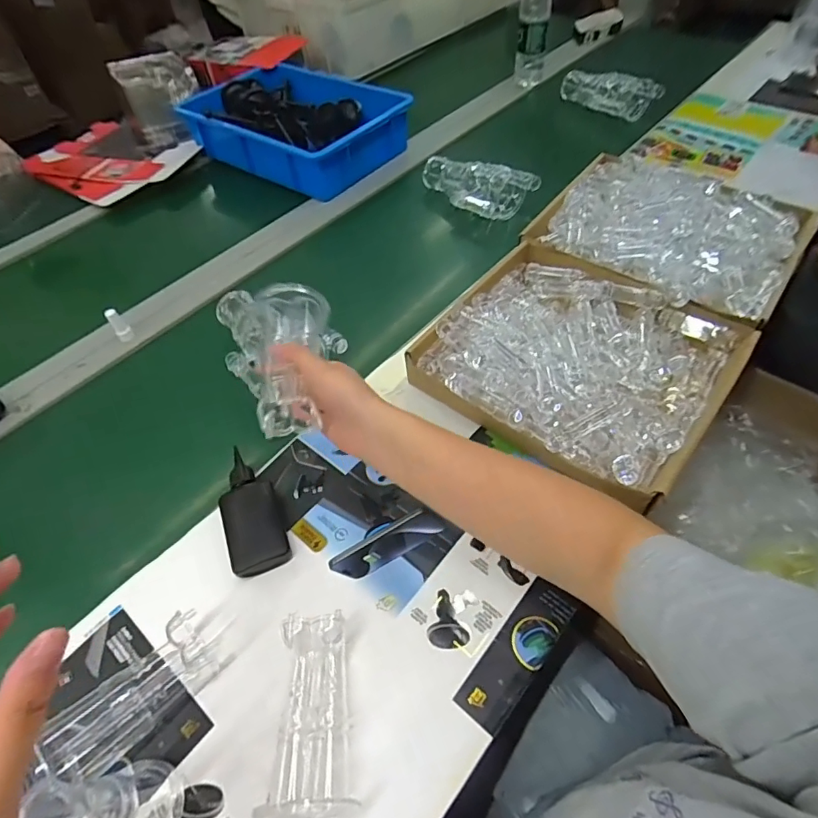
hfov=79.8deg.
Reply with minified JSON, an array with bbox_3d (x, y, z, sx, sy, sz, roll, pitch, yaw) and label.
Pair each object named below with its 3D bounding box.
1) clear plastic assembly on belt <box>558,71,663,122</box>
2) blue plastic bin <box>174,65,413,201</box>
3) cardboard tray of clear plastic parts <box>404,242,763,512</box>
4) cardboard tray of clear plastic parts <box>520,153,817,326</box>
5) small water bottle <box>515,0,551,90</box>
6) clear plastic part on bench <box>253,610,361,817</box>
[{"bbox_3d":[0.425,-0.688,1.057,0.223,0.056,0.103,27,59,23],"label":"clear plastic assembly on belt"},{"bbox_3d":[-0.219,-0.570,0.977,0.396,0.094,0.276,30,60,25],"label":"blue plastic bin"},{"bbox_3d":[0.194,-0.067,0.568,0.313,0.061,0.287,30,60,25],"label":"cardboard tray of clear plastic parts"},{"bbox_3d":[0.363,-0.255,0.689,0.325,0.061,0.288,30,60,25],"label":"cardboard tray of clear plastic parts"},{"bbox_3d":[0.279,-0.858,1.094,0.066,0.237,0.068,5,53,9],"label":"small water bottle"},{"bbox_3d":[-0.076,0.234,0.379,0.059,0.051,0.130,-9,52,-2],"label":"clear plastic part on bench"}]

